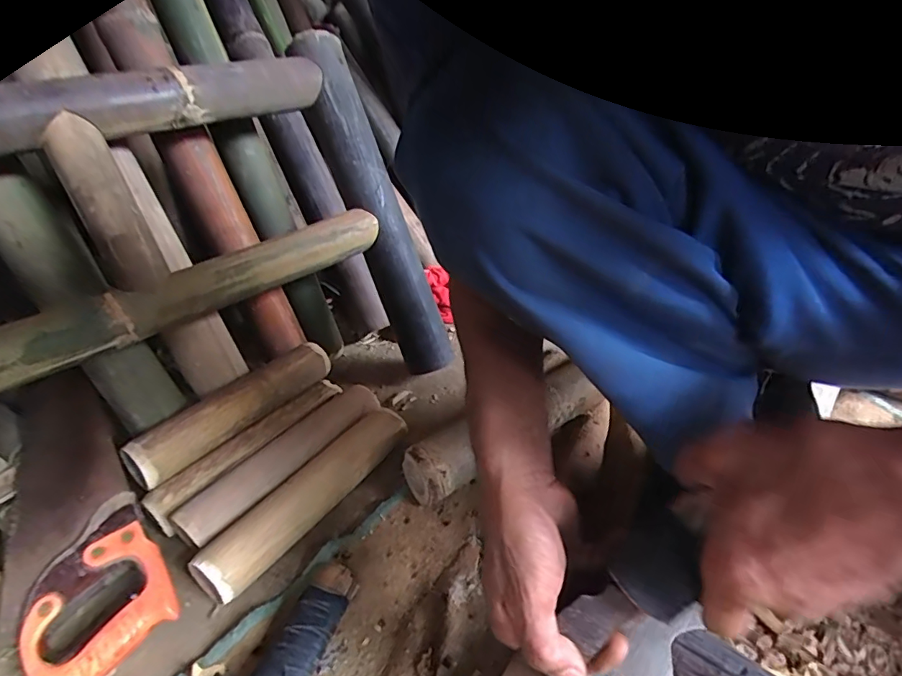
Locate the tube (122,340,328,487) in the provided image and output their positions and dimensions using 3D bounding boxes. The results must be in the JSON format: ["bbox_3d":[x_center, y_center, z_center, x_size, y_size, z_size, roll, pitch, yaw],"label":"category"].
[{"bbox_3d":[-0.271,0.086,0.632,0.048,0.061,0.258,16,37,36],"label":"tube"}]

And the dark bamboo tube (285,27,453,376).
[{"bbox_3d":[-0.113,-0.185,0.732,0.078,0.493,0.060,-26,14,-29],"label":"dark bamboo tube"}]

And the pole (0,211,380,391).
[{"bbox_3d":[-0.333,-0.038,0.563,0.602,0.060,0.047,-30,37,-34],"label":"pole"}]

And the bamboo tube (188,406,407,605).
[{"bbox_3d":[-0.155,0.175,0.563,0.053,0.052,0.265,15,37,34],"label":"bamboo tube"}]

